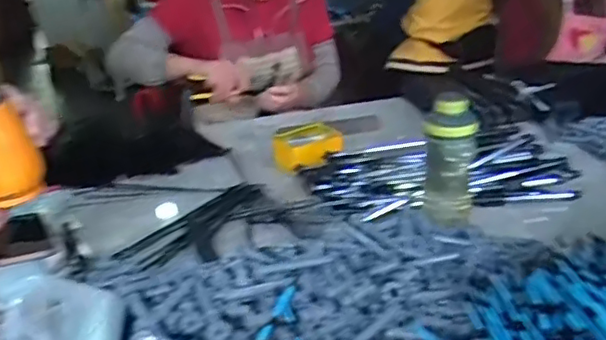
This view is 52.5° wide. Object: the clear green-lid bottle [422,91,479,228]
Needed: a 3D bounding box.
[{"bbox_3d":[0.199,-0.011,0.846,0.058,0.169,0.062,-17,27,-32],"label":"clear green-lid bottle"}]

